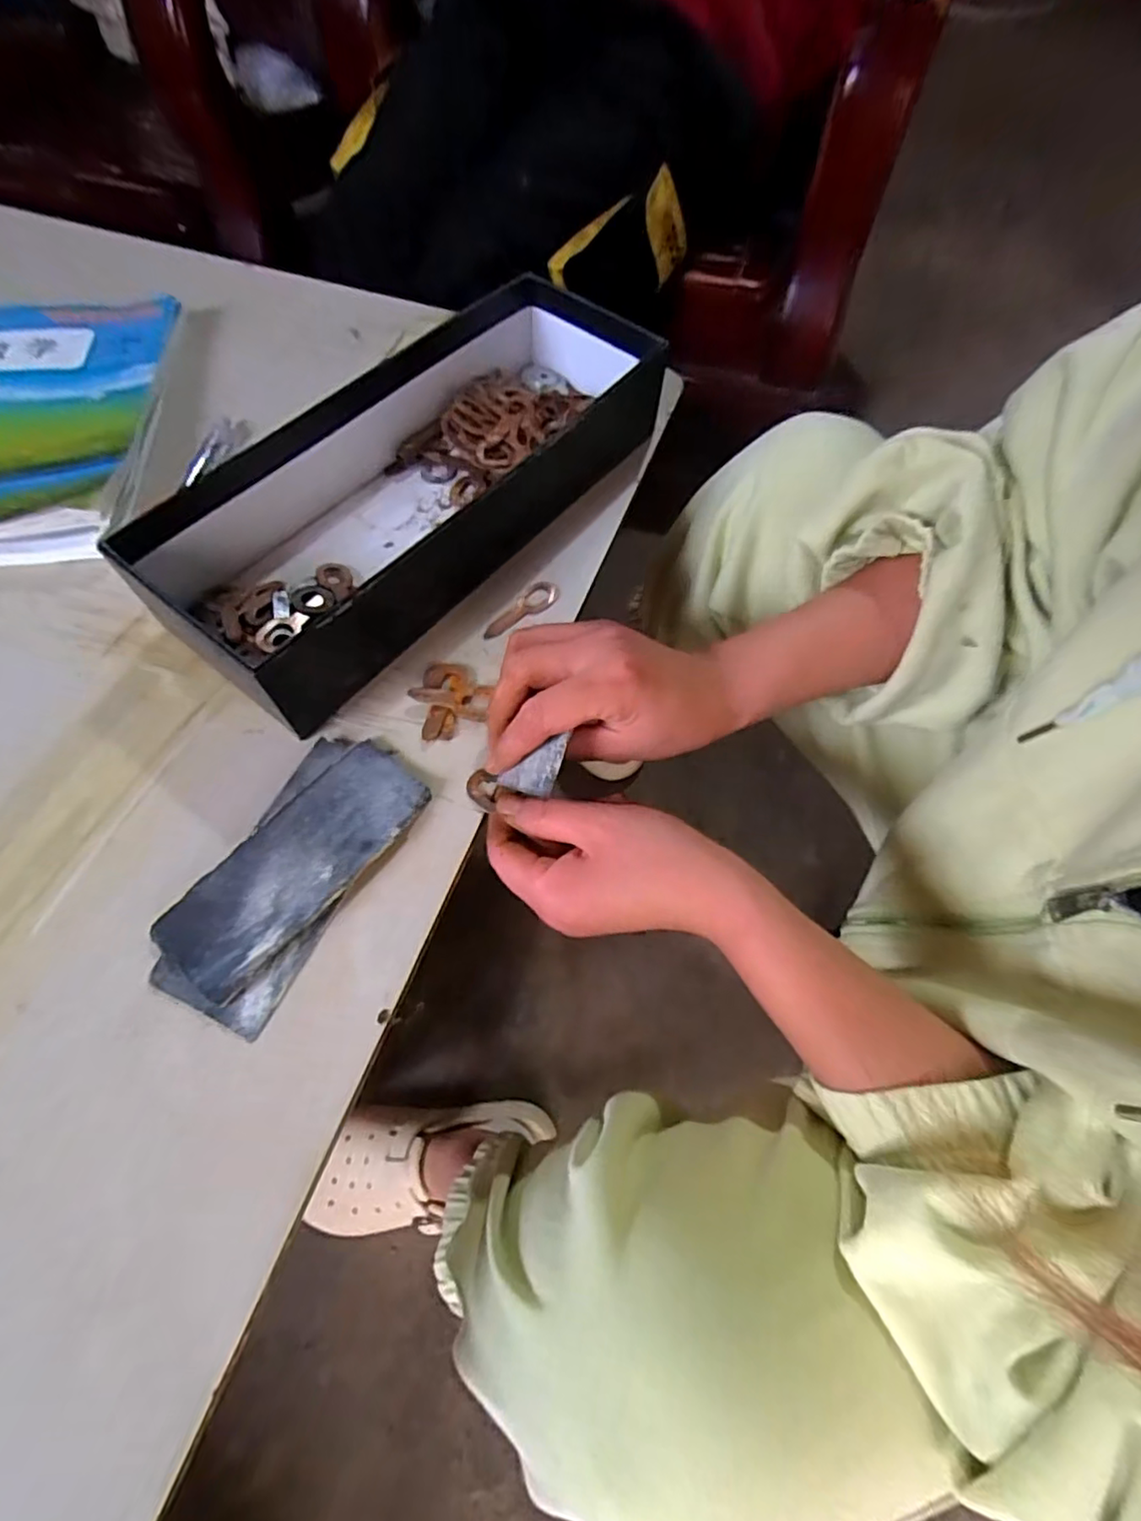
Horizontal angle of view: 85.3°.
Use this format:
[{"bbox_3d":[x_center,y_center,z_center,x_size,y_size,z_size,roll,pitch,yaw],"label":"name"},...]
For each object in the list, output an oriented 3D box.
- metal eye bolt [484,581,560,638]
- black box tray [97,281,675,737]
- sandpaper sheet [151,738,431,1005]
[{"bbox_3d":[-0.031,-0.093,0.384,0.057,0.005,0.017,-40,71,-20],"label":"metal eye bolt"},{"bbox_3d":[-0.093,-0.186,0.397,0.160,0.070,0.351,38,67,16],"label":"black box tray"},{"bbox_3d":[-0.132,0.048,0.305,0.055,0.004,0.134,36,67,19],"label":"sandpaper sheet"}]

